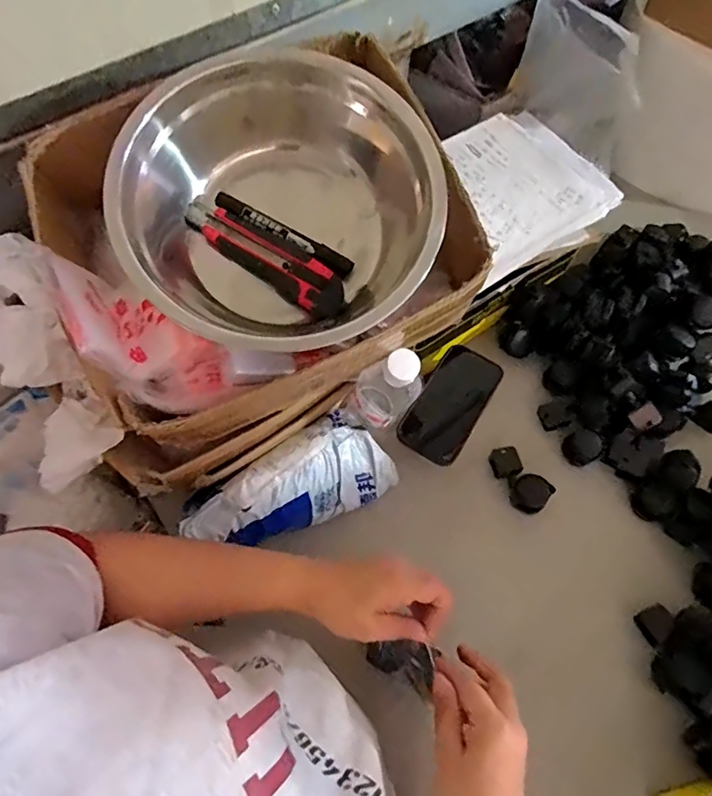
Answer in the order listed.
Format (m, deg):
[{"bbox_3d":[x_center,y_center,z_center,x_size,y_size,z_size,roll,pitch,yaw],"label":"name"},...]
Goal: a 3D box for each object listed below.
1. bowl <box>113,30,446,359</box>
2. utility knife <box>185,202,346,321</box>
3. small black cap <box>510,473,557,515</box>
[{"bbox_3d":[-0.063,-0.141,0.401,0.247,0.118,0.217,31,68,14],"label":"bowl"},{"bbox_3d":[-0.081,-0.122,0.434,0.161,0.029,0.037,32,69,14],"label":"utility knife"},{"bbox_3d":[0.217,0.120,0.619,0.043,0.014,0.051,42,71,18],"label":"small black cap"}]

